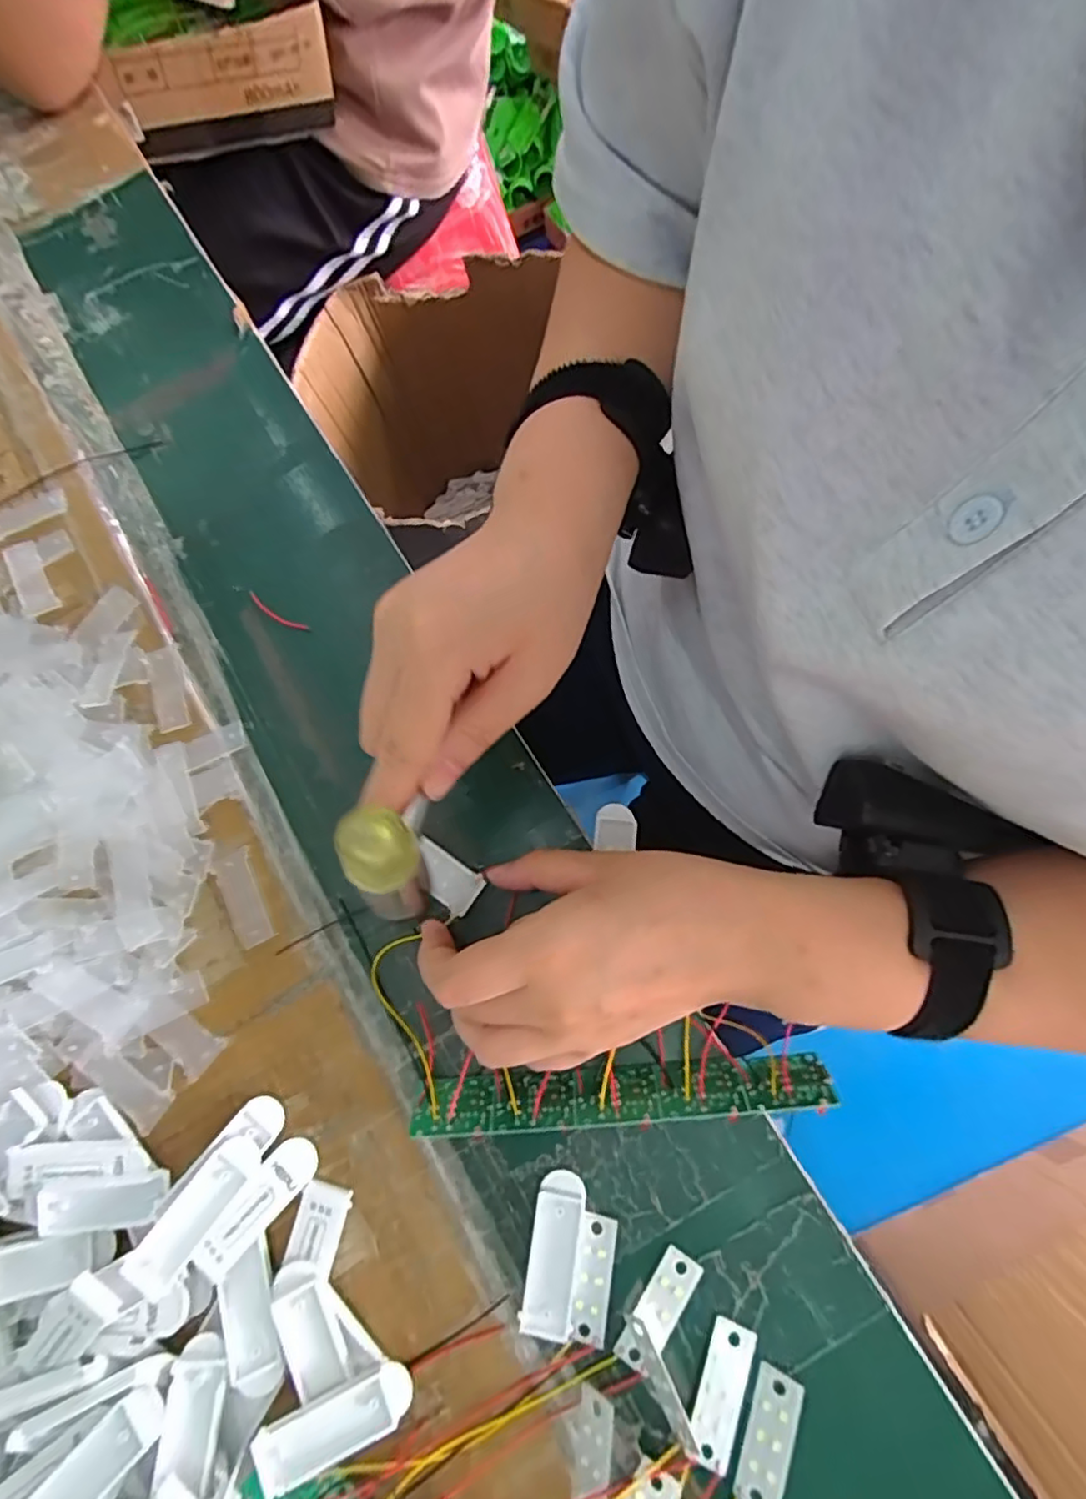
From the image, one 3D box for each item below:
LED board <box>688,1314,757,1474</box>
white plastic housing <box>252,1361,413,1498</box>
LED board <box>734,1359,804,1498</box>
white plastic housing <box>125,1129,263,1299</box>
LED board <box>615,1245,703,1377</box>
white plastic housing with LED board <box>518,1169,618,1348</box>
[{"bbox_3d":[0.070,0.253,0.244,0.017,0.004,0.046,21,80,10],"label":"LED board"},{"bbox_3d":[-0.080,0.260,0.240,0.060,0.007,0.020,-23,76,0],"label":"white plastic housing"},{"bbox_3d":[0.087,0.266,0.239,0.016,0.005,0.045,17,79,9],"label":"LED board"},{"bbox_3d":[-0.144,0.193,0.260,0.021,0.011,0.058,36,75,10],"label":"white plastic housing"},{"bbox_3d":[0.047,0.229,0.253,0.016,0.004,0.046,32,82,11],"label":"LED board"},{"bbox_3d":[0.012,0.212,0.261,0.035,0.005,0.058,8,78,7],"label":"white plastic housing with LED board"}]

